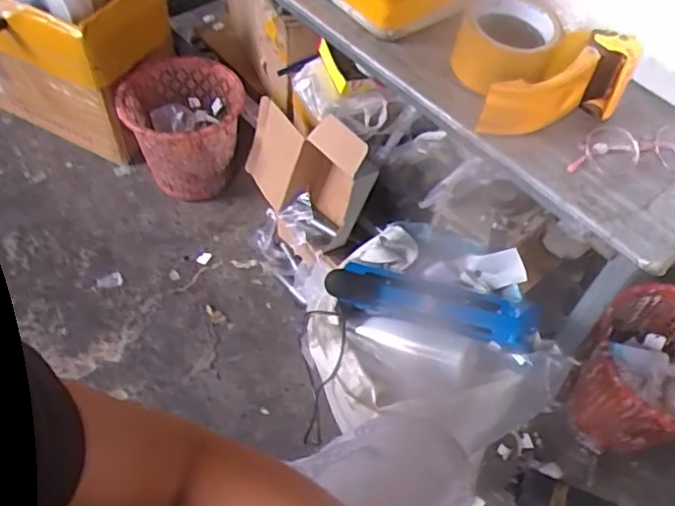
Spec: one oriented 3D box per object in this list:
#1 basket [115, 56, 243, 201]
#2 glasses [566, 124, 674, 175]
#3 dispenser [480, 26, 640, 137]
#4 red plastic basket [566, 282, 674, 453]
[{"bbox_3d":[-0.376,-0.303,1.515,0.280,0.256,0.258,-5,55,-8],"label":"basket"},{"bbox_3d":[0.280,-0.093,0.552,0.135,0.025,0.043,-5,55,-8],"label":"glasses"},{"bbox_3d":[0.210,-0.149,0.563,0.151,0.062,0.070,-36,64,-26],"label":"dispenser"},{"bbox_3d":[0.615,0.242,1.183,0.265,0.256,0.261,2,54,-3],"label":"red plastic basket"}]

